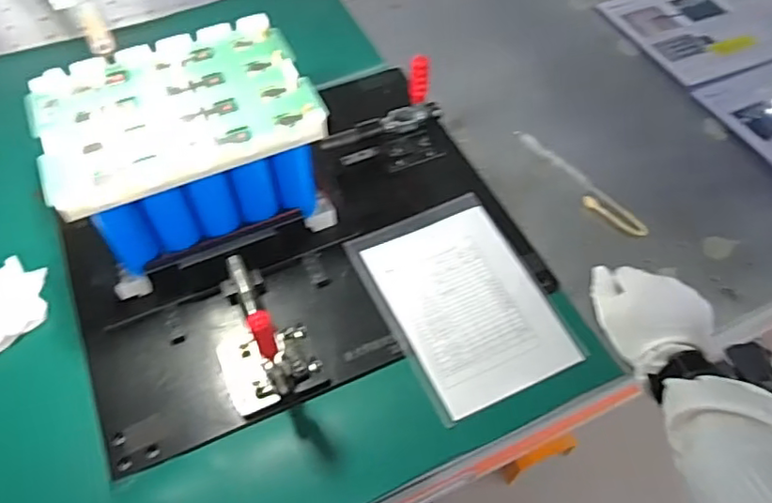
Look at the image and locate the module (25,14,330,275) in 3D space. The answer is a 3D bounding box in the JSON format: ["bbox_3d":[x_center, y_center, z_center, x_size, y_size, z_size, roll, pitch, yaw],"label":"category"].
[{"bbox_3d":[-0.201,-0.112,0.618,0.242,0.114,0.177,-21,59,-14],"label":"module"}]

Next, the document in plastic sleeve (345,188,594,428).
[{"bbox_3d":[0.081,0.046,0.643,0.164,0.008,0.230,-23,59,-15],"label":"document in plastic sleeve"}]

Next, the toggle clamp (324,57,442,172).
[{"bbox_3d":[0.002,-0.152,0.706,0.154,0.121,0.057,-21,59,-14],"label":"toggle clamp"}]

